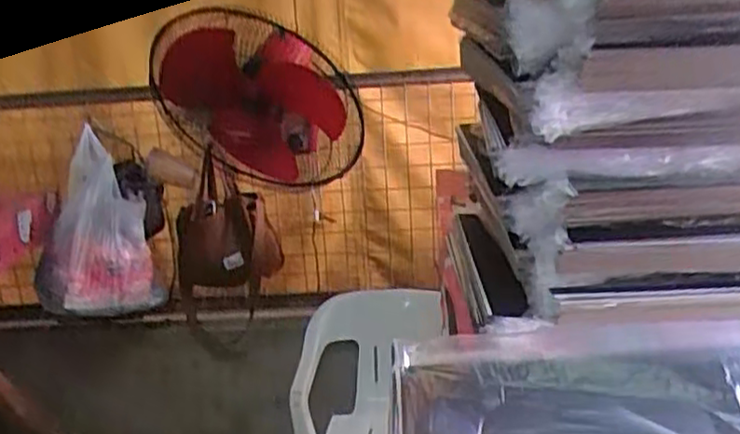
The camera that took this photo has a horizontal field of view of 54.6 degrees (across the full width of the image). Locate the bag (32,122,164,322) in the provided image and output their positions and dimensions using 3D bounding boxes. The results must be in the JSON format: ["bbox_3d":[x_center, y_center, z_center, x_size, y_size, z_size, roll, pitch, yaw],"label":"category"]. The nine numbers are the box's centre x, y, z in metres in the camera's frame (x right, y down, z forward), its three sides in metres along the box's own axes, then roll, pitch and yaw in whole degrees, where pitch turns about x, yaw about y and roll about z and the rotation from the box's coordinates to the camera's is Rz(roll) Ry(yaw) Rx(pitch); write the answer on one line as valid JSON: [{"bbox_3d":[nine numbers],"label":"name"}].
[{"bbox_3d":[-0.684,0.049,1.781,0.281,0.396,0.275,-12,21,-20],"label":"bag"}]

